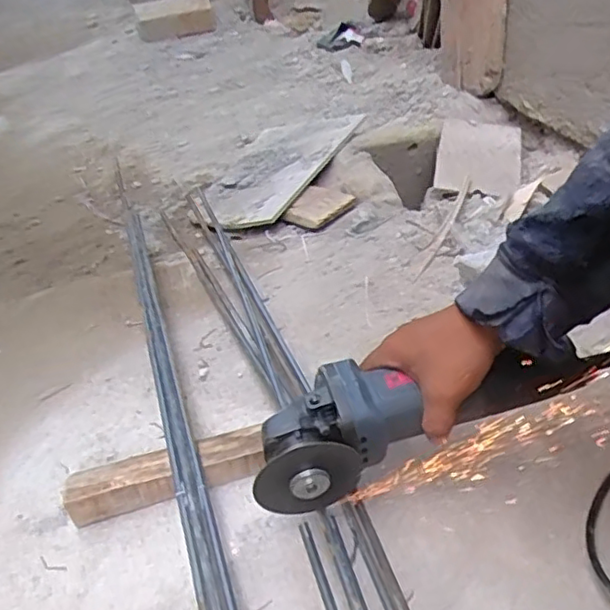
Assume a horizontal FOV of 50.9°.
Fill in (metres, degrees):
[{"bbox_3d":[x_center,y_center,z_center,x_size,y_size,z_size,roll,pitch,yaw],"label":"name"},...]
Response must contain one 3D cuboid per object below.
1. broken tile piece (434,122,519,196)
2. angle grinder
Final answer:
[{"bbox_3d":[0.290,-0.247,1.069,0.138,0.014,0.200,12,49,2],"label":"broken tile piece"},{"bbox_3d":[0.083,0.083,0.507,0.259,0.076,0.072,-15,36,-12],"label":"angle grinder"}]

